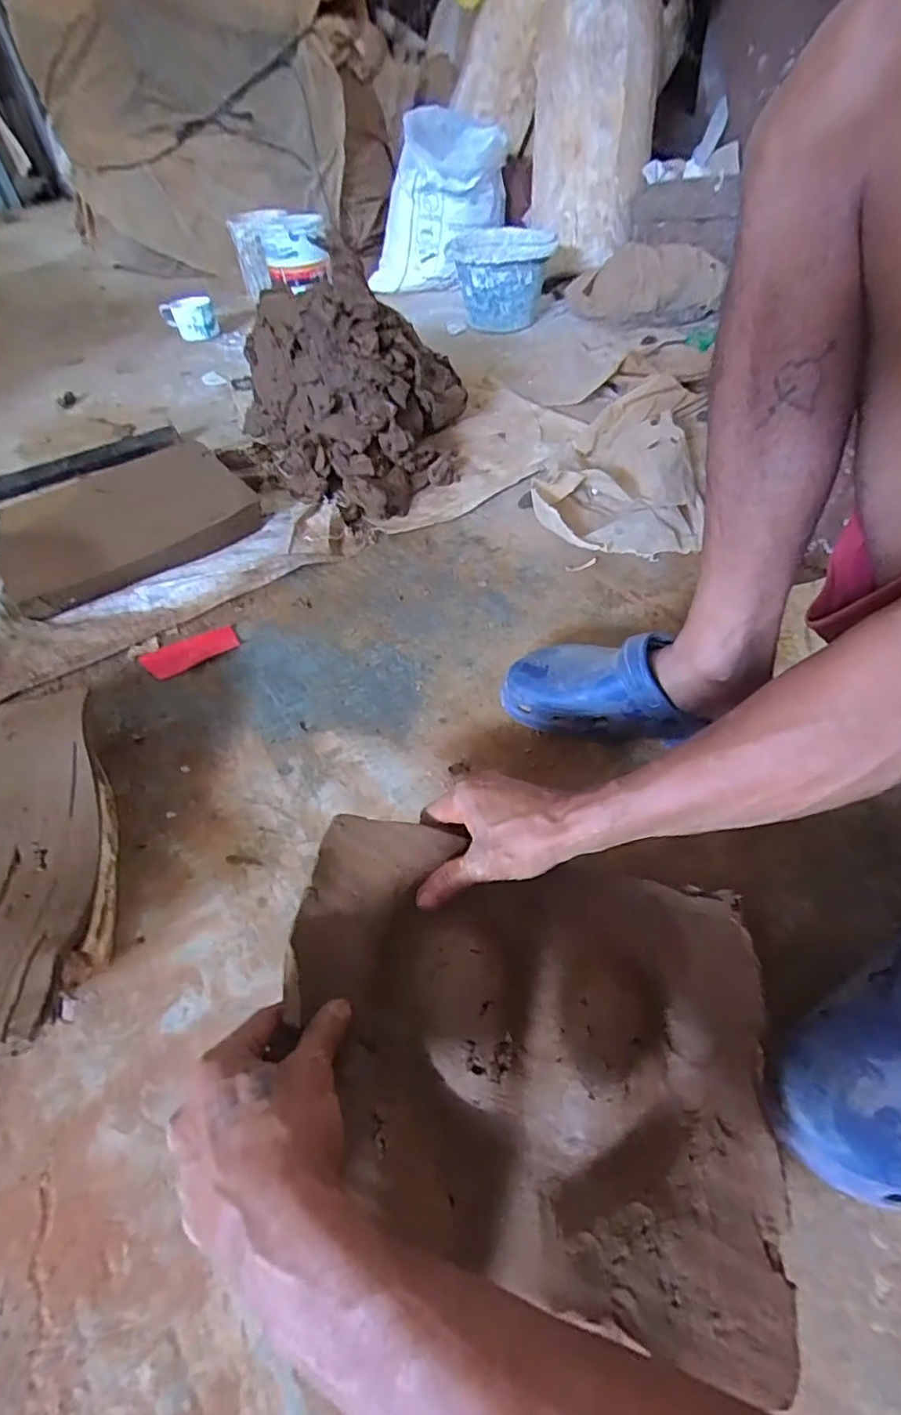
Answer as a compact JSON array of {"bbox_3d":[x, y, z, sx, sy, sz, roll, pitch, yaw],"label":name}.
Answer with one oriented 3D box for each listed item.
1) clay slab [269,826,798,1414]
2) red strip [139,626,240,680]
[{"bbox_3d":[0.043,0.201,0.372,0.309,0.057,0.237,12,51,12],"label":"clay slab"},{"bbox_3d":[-0.317,-0.070,0.704,0.110,0.008,0.047,-26,53,-18],"label":"red strip"}]

